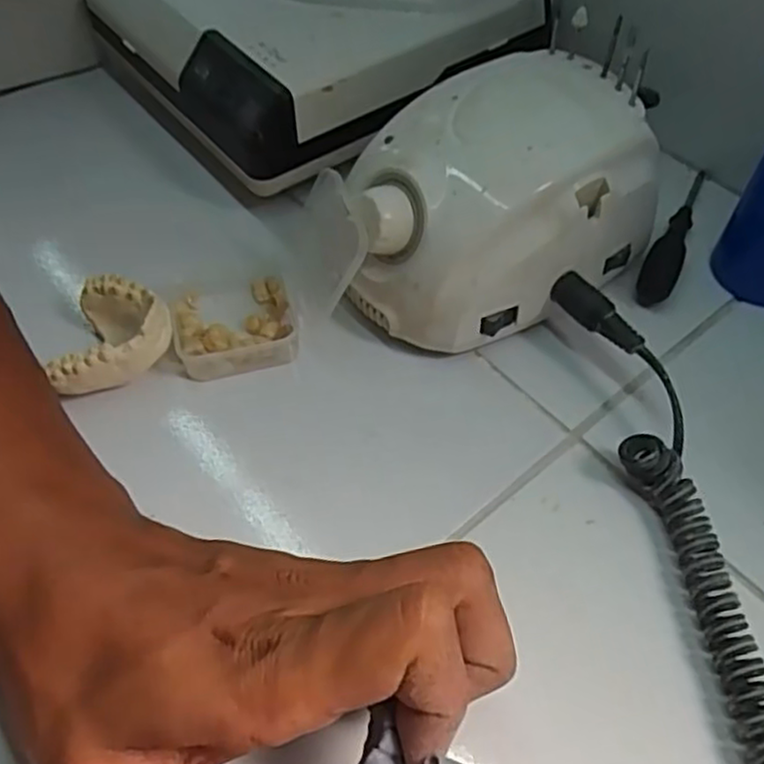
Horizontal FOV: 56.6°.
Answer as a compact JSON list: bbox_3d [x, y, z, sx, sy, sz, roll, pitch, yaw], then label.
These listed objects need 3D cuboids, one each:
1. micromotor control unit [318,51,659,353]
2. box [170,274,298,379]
[{"bbox_3d":[0.043,-0.078,0.328,0.147,0.084,0.101,-31,60,-21],"label":"micromotor control unit"},{"bbox_3d":[-0.069,-0.027,0.332,0.053,0.021,0.052,-12,55,-9],"label":"box"}]

